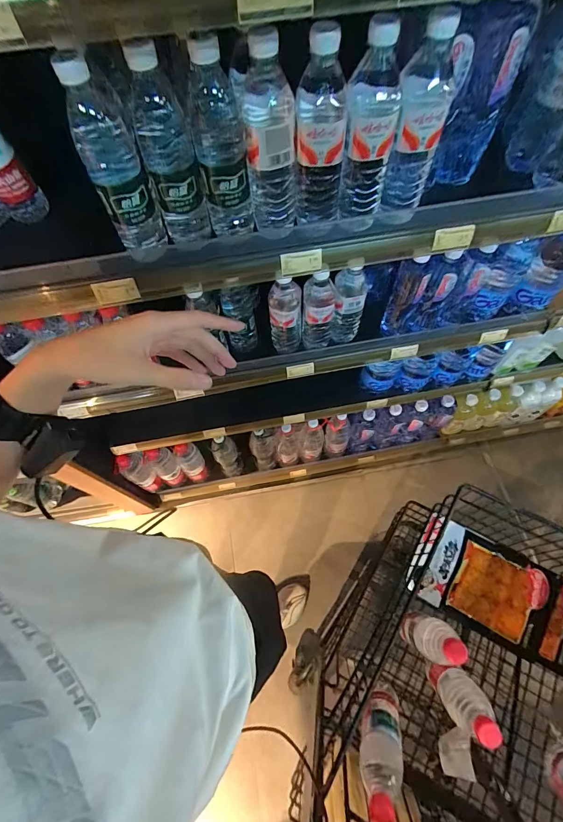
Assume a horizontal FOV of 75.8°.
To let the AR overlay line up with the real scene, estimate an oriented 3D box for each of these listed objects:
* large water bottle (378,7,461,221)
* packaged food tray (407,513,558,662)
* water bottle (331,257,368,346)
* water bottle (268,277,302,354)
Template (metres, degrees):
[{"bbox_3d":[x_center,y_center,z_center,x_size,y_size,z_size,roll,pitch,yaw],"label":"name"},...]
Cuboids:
[{"bbox_3d":[0.180,-0.368,0.483,0.064,0.208,0.072,17,67,11],"label":"large water bottle"},{"bbox_3d":[0.412,0.356,0.754,0.257,0.027,0.179,26,68,14],"label":"packaged food tray"},{"bbox_3d":[0.143,-0.222,0.778,0.066,0.203,0.062,4,65,4],"label":"water bottle"},{"bbox_3d":[0.008,-0.196,0.766,0.064,0.165,0.057,-1,65,2],"label":"water bottle"}]

